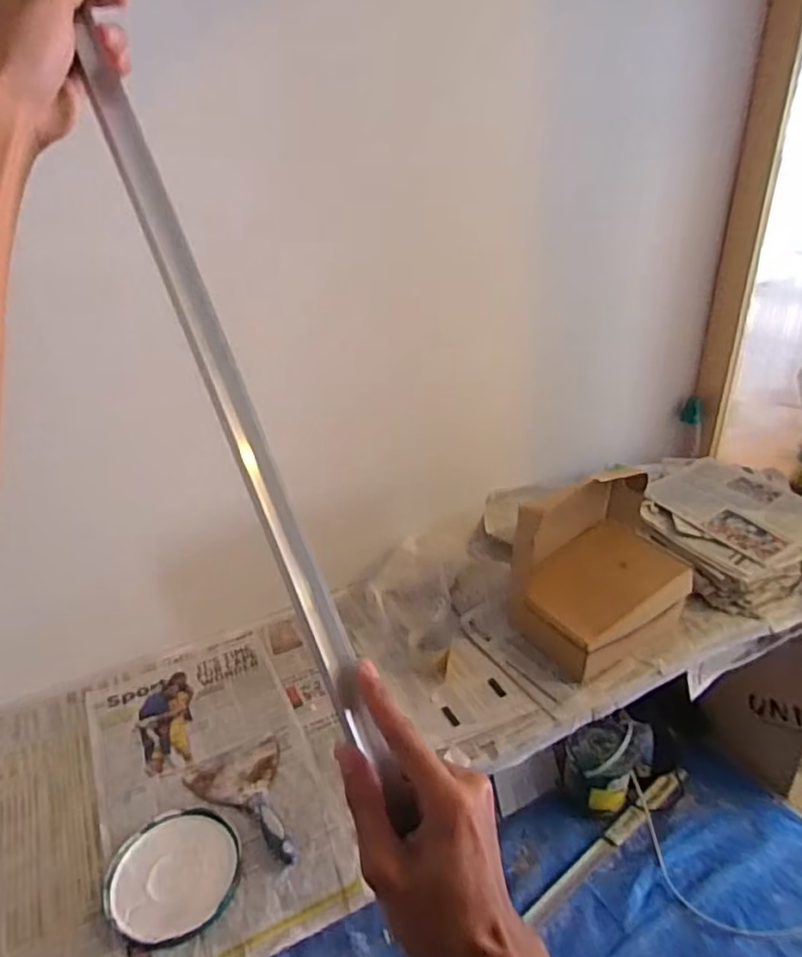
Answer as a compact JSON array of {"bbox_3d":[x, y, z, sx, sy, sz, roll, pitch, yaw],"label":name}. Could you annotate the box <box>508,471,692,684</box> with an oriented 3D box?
[{"bbox_3d":[0.386,0.151,1.183,0.326,0.260,0.210,-16,32,-23],"label":"box"}]

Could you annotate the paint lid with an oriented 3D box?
[{"bbox_3d":[-0.306,0.533,0.866,0.166,0.029,0.175,-2,29,1],"label":"paint lid"}]

